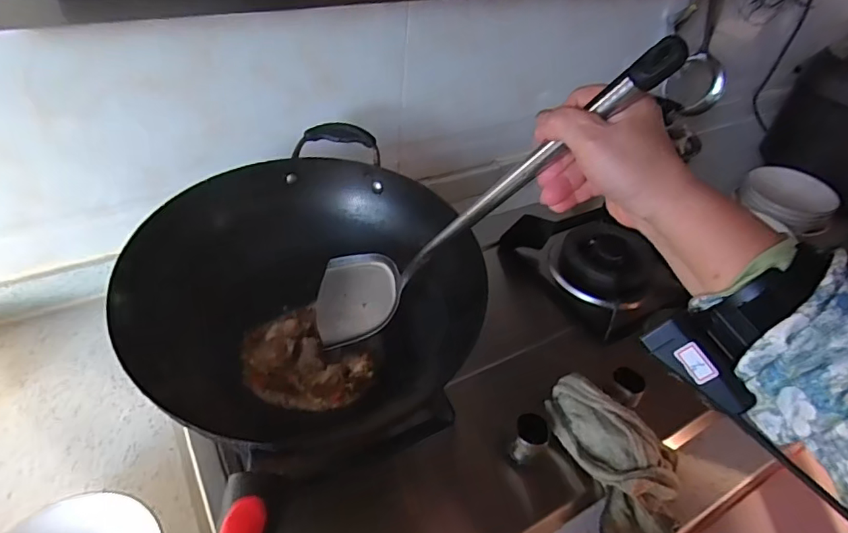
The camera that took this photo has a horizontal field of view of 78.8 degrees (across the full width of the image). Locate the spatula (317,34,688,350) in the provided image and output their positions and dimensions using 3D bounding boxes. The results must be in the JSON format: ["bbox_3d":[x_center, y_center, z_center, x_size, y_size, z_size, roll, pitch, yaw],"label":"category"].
[{"bbox_3d":[0.013,-0.044,0.419,0.075,0.400,0.077,43,46,-6],"label":"spatula"}]

